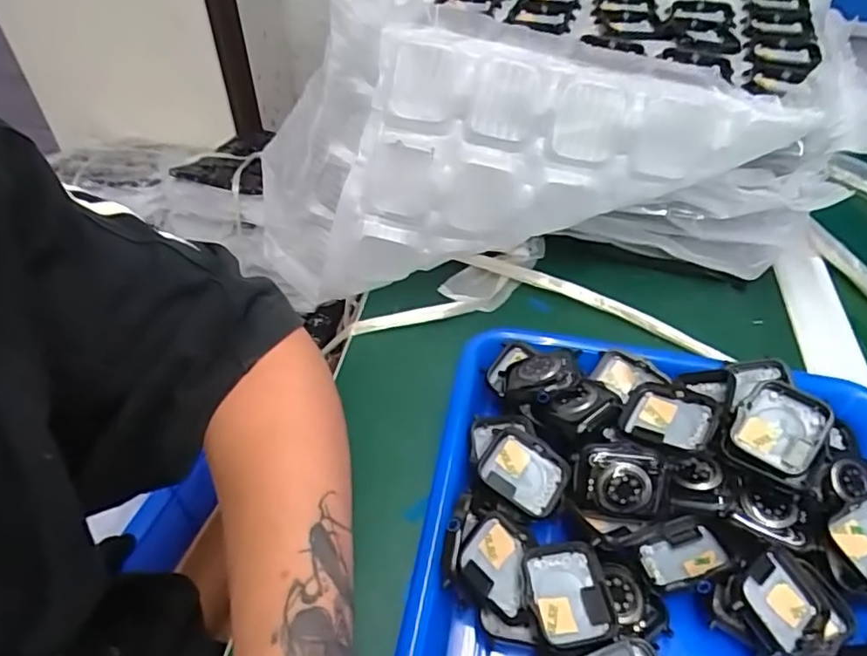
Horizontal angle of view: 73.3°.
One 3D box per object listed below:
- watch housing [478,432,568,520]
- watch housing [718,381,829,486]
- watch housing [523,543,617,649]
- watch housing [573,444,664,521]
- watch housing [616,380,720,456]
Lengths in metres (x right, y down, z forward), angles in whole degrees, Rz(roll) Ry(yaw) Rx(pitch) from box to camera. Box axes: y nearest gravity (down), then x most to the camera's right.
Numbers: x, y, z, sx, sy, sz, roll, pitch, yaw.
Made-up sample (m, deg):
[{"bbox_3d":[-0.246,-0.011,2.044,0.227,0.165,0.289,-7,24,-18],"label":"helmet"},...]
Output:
[{"bbox_3d":[0.046,0.074,0.300,0.042,0.011,0.034,24,50,21],"label":"watch housing"},{"bbox_3d":[0.172,0.052,0.293,0.039,0.011,0.046,27,75,29],"label":"watch housing"},{"bbox_3d":[0.062,0.121,0.264,0.035,0.010,0.041,-6,46,-7],"label":"watch housing"},{"bbox_3d":[0.091,0.075,0.283,0.043,0.035,0.010,4,3,7],"label":"watch housing"},{"bbox_3d":[0.119,0.047,0.295,0.040,0.010,0.039,12,50,34],"label":"watch housing"}]

